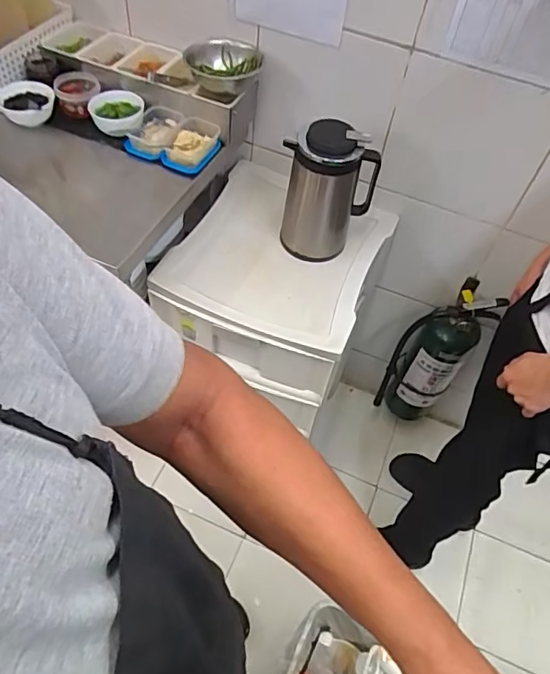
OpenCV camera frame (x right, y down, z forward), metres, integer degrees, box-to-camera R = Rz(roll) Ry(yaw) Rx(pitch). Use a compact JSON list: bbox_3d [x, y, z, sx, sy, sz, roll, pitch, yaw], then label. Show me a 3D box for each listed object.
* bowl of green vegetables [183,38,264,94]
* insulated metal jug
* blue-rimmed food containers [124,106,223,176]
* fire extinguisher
[{"bbox_3d":[-0.102,-0.540,1.057,0.148,0.062,0.125,8,54,0],"label":"bowl of green vegetables"},{"bbox_3d":[0.100,-0.280,1.051,0.141,0.261,0.124,35,58,18],"label":"insulated metal jug"},{"bbox_3d":[-0.205,-0.395,1.058,0.162,0.048,0.112,21,55,10],"label":"blue-rimmed food containers"},{"bbox_3d":[0.419,0.060,1.429,0.159,0.488,0.142,38,59,20],"label":"fire extinguisher"}]

